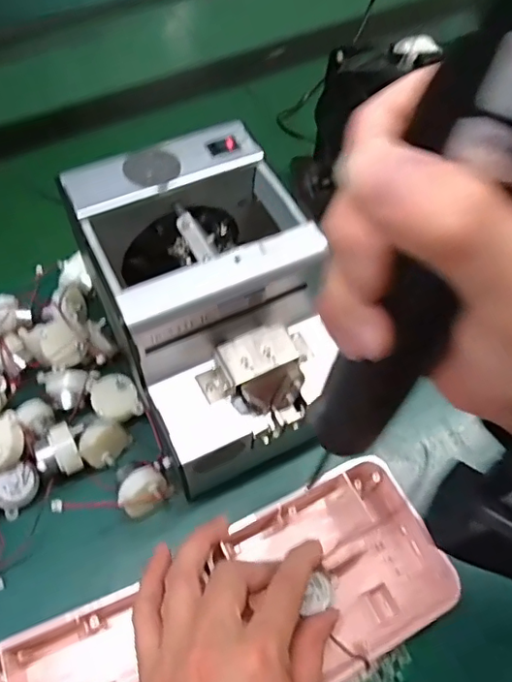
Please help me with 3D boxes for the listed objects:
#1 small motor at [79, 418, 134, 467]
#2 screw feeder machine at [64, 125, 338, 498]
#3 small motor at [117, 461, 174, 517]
[{"bbox_3d":[-0.106,0.072,0.384,0.024,0.028,0.033,26,61,12],"label":"small motor"},{"bbox_3d":[-0.026,-0.019,0.356,0.128,0.128,0.179,-21,61,-15],"label":"screw feeder machine"},{"bbox_3d":[-0.075,0.100,0.371,0.032,0.037,0.032,1,57,-2],"label":"small motor"}]

